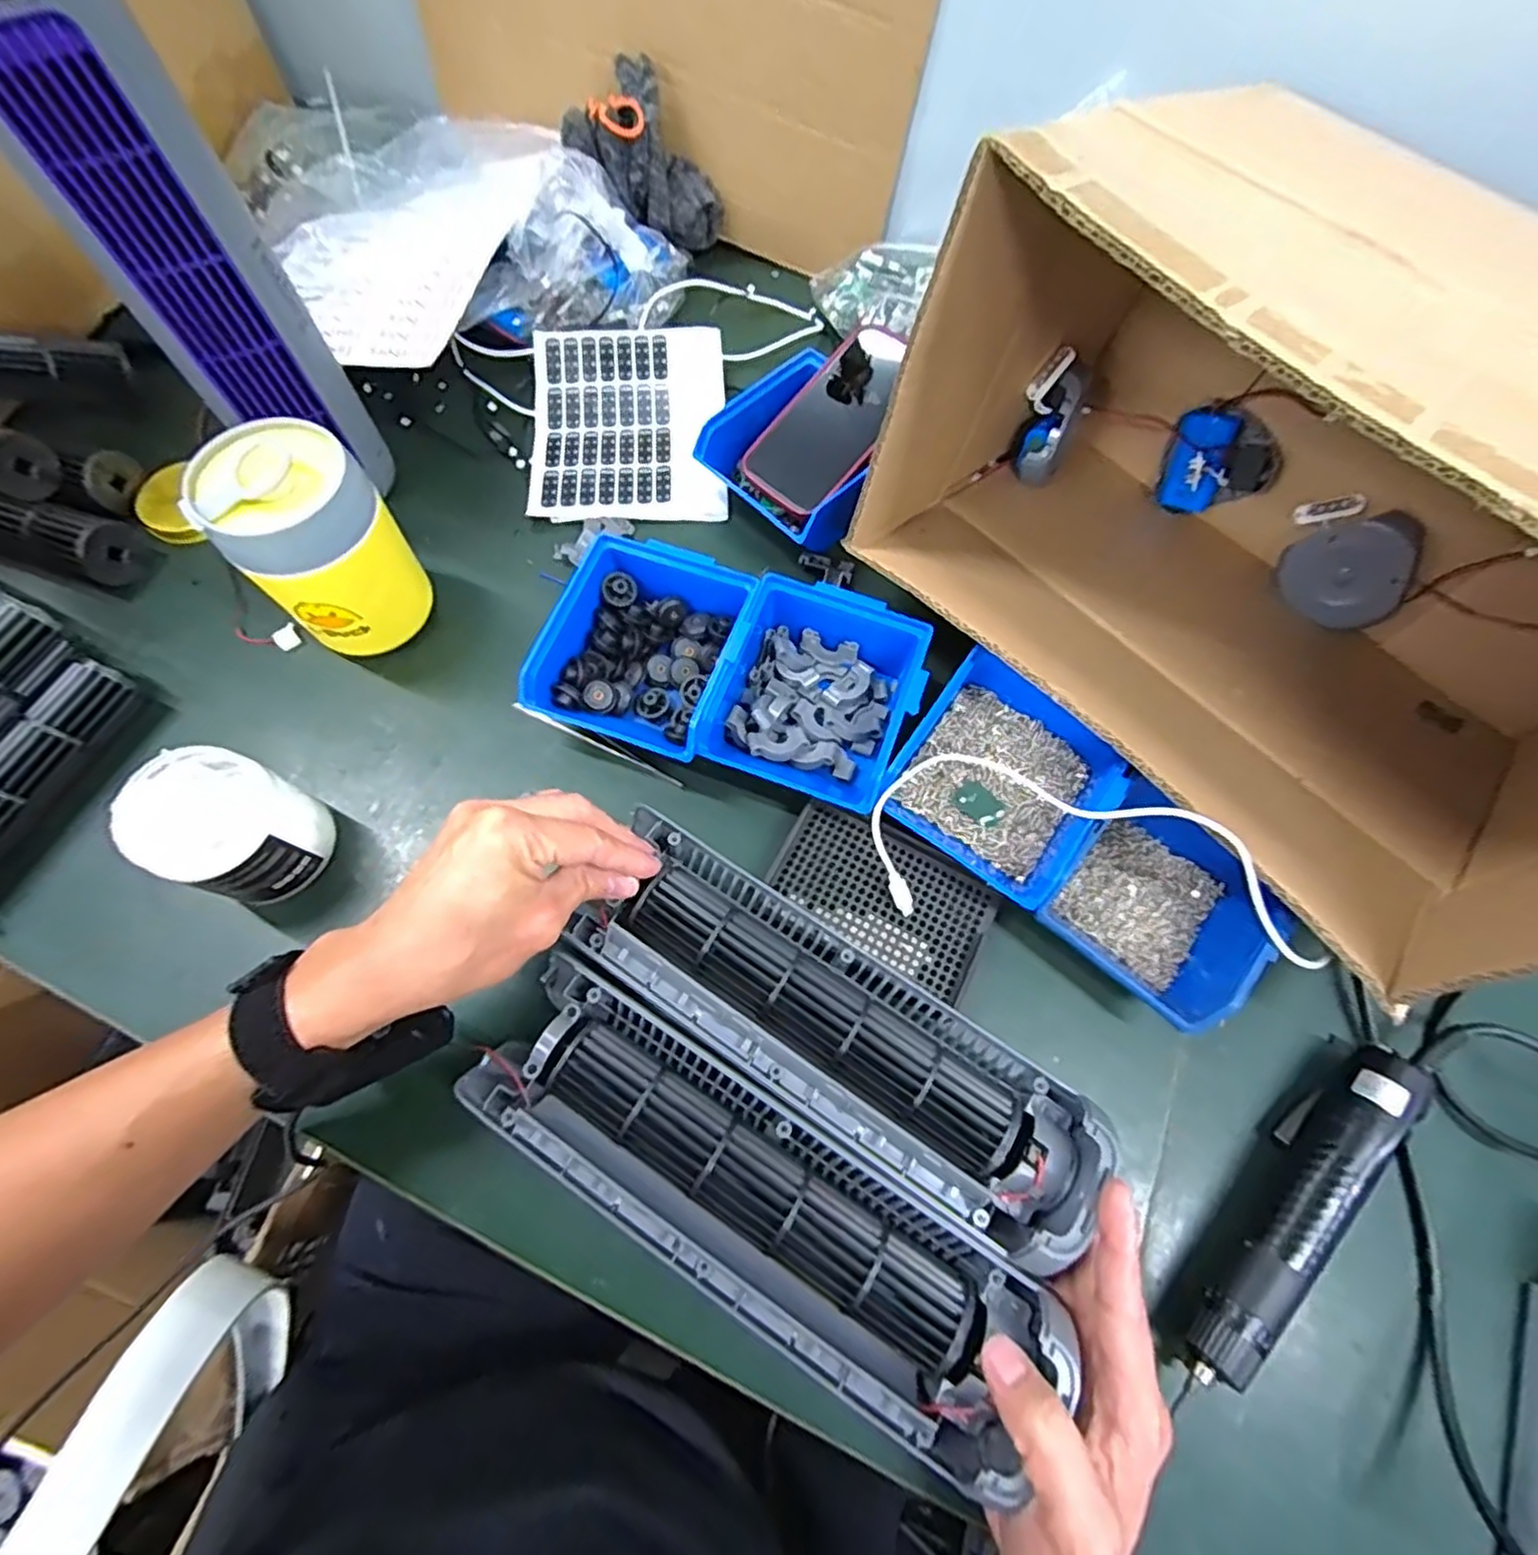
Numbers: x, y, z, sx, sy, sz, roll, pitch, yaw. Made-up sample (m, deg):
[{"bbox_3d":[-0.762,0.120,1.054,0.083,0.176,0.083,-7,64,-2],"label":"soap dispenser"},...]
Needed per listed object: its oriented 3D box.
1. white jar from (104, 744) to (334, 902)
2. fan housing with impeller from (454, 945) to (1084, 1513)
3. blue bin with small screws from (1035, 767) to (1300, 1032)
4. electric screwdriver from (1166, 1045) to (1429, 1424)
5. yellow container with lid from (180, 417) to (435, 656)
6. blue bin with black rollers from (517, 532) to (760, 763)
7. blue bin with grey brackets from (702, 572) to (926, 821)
[{"bbox_3d":[-0.309,0.030,0.405,0.071,0.087,0.070,0,69,-1],"label":"white jar"},{"bbox_3d":[-0.011,0.204,0.339,0.293,0.049,0.088,31,72,11],"label":"fan housing with impeller"},{"bbox_3d":[0.234,0.069,0.412,0.114,0.069,0.129,36,73,12],"label":"blue bin with small screws"},{"bbox_3d":[0.281,0.229,0.366,0.034,0.038,0.207,40,74,13],"label":"electric screwdriver"},{"bbox_3d":[-0.281,-0.142,0.447,0.087,0.139,0.083,1,69,-2],"label":"yellow container with lid"},{"bbox_3d":[-0.077,-0.085,0.463,0.116,0.066,0.136,20,70,7],"label":"blue bin with black rollers"},{"bbox_3d":[0.032,-0.054,0.452,0.122,0.059,0.136,19,70,6],"label":"blue bin with grey brackets"}]

